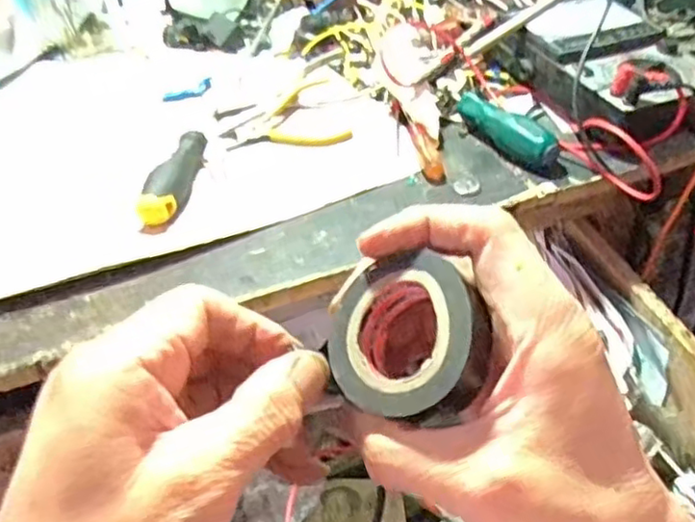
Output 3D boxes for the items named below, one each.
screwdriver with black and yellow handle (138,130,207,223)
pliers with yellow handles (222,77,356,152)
[{"bbox_3d":[-0.125,-0.064,0.481,0.025,0.026,0.092,6,44,13],"label":"screwdriver with black and yellow handle"},{"bbox_3d":[-0.054,-0.118,0.544,0.098,0.016,0.080,-11,43,-6],"label":"pliers with yellow handles"}]

